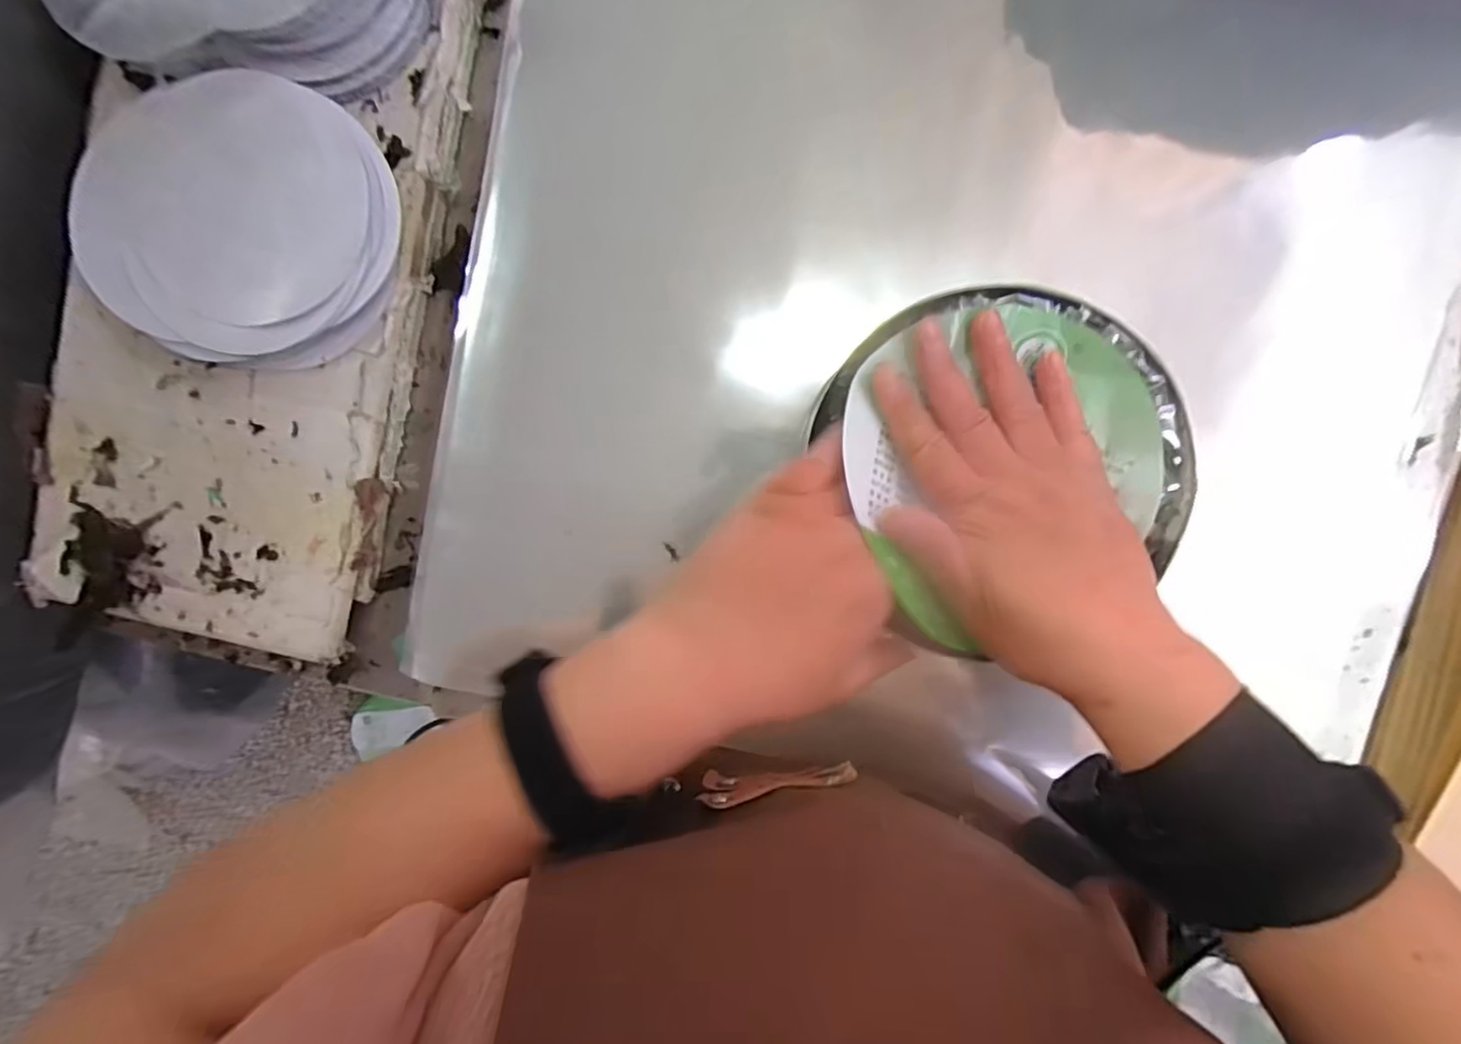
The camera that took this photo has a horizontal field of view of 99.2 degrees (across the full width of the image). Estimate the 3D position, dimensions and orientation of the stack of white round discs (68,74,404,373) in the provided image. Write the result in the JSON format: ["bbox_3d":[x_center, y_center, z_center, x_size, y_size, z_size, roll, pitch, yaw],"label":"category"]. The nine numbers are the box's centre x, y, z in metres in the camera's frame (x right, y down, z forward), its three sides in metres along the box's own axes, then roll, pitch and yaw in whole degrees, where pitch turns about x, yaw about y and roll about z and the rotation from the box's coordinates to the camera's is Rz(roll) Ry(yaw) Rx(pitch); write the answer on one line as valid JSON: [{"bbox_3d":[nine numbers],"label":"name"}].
[{"bbox_3d":[-0.251,-0.151,0.309,0.160,0.012,0.135,9,96,2],"label":"stack of white round discs"}]

